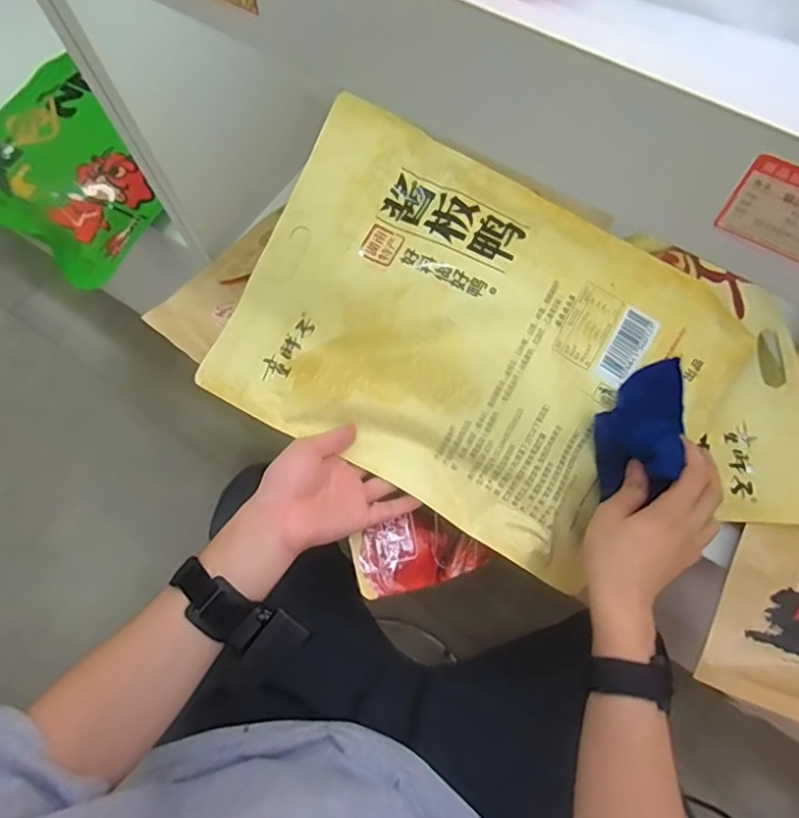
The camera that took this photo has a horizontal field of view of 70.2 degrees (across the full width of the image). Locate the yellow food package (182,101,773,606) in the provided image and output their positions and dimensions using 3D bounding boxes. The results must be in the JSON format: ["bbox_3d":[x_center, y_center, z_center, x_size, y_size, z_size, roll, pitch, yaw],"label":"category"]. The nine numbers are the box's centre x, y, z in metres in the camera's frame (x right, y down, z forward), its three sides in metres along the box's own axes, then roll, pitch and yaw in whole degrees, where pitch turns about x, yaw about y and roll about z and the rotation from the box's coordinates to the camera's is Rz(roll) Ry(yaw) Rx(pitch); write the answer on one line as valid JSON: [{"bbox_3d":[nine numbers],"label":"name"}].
[{"bbox_3d":[0.063,-0.064,0.529,0.431,0.046,0.305,28,86,10],"label":"yellow food package"}]

